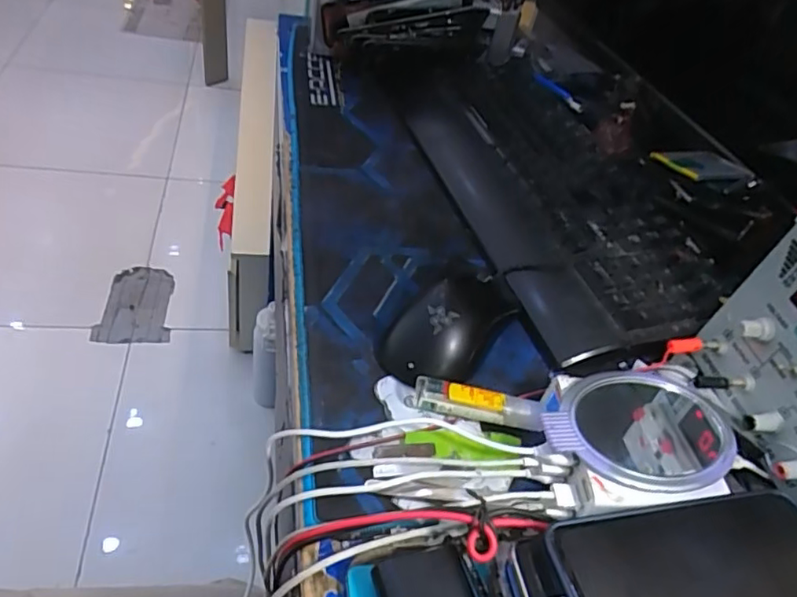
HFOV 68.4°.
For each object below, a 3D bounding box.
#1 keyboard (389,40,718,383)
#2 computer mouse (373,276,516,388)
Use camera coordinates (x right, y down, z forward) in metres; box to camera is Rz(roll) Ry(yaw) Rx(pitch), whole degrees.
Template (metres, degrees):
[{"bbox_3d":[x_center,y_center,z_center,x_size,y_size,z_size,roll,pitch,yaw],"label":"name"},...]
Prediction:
[{"bbox_3d":[0.134,-0.128,0.589,0.181,0.027,0.462,-9,48,-13],"label":"keyboard"},{"bbox_3d":[0.035,0.014,0.422,0.065,0.034,0.111,33,47,17],"label":"computer mouse"}]

